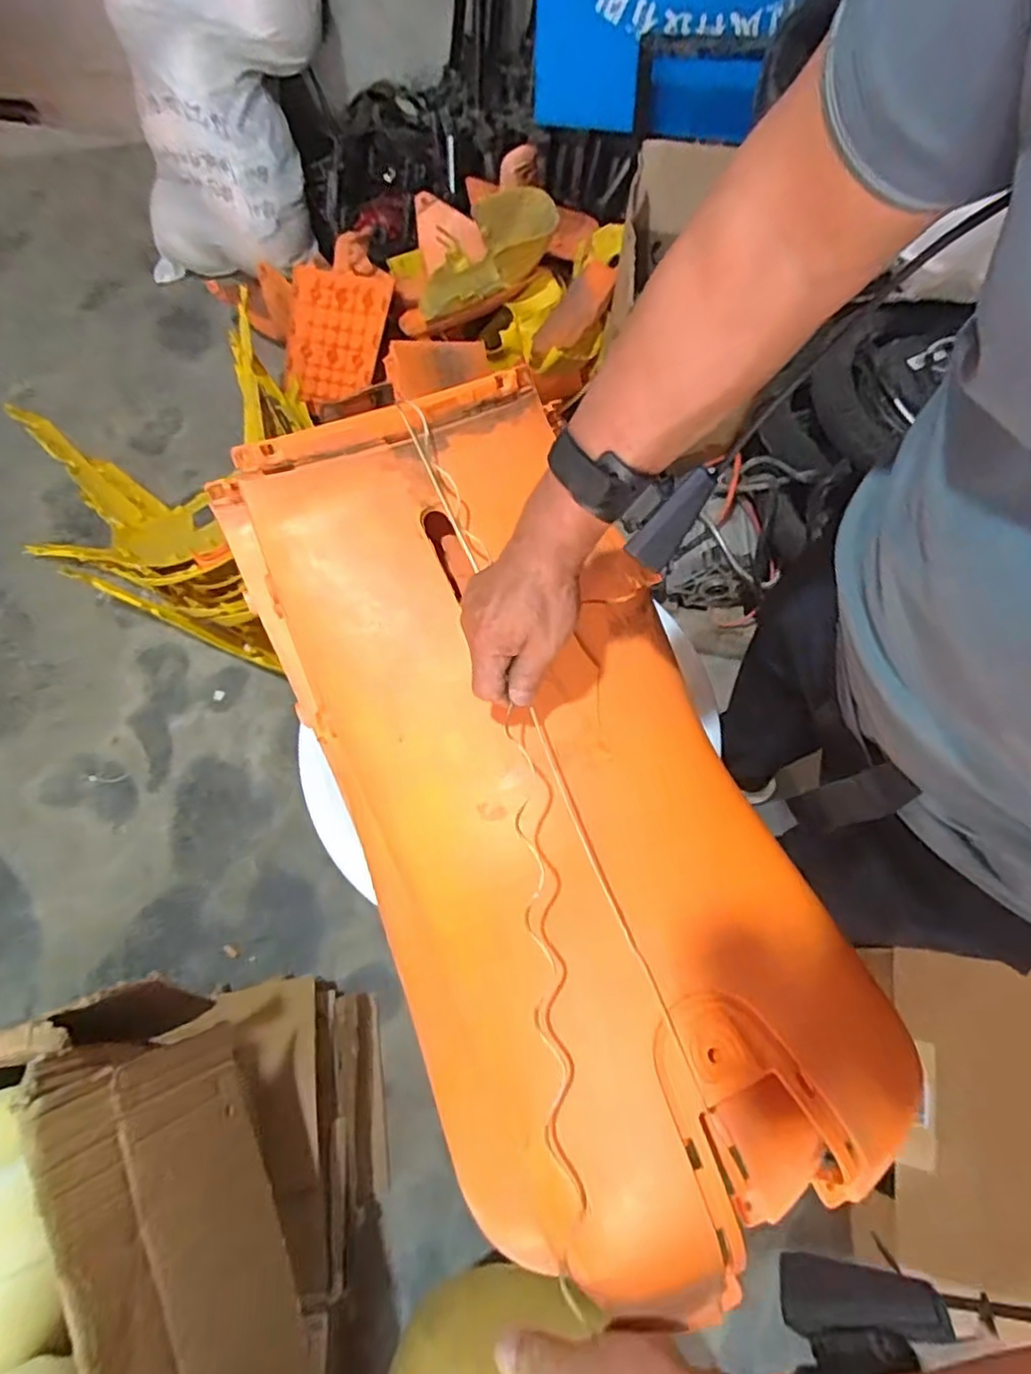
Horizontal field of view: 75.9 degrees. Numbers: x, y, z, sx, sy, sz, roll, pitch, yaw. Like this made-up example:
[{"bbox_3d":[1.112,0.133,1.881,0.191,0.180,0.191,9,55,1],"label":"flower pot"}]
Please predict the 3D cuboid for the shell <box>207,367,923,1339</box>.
[{"bbox_3d":[0.014,0.063,0.507,0.298,0.109,0.634,-26,72,-9],"label":"shell"}]

